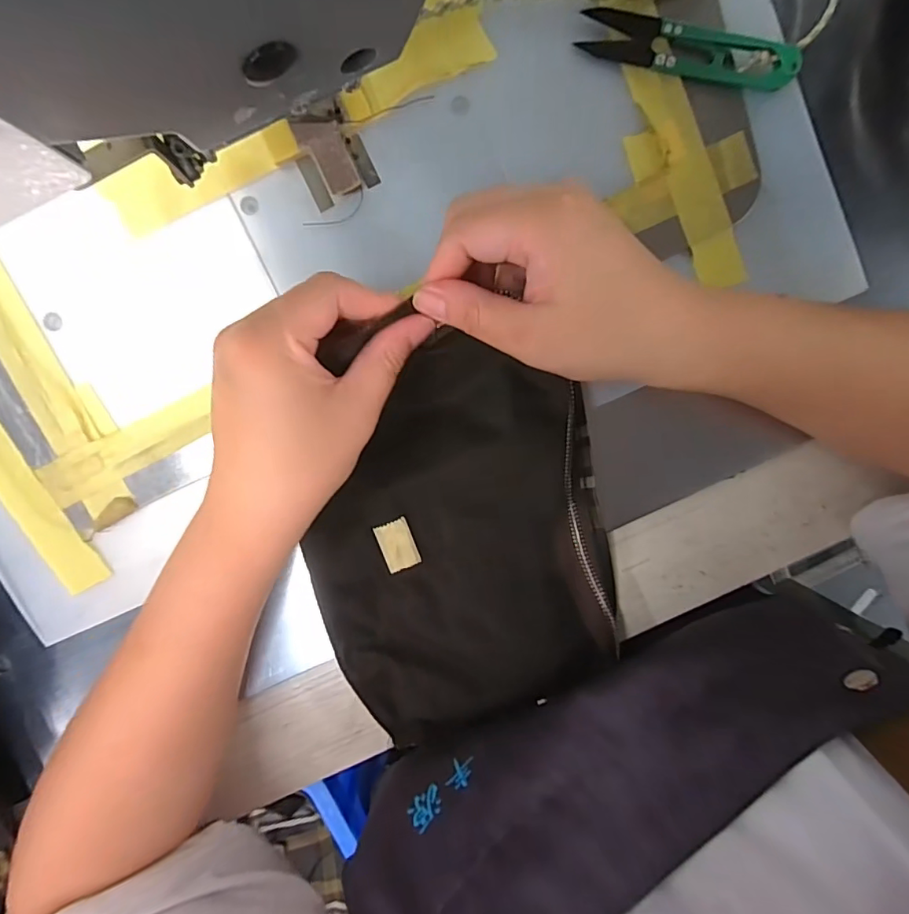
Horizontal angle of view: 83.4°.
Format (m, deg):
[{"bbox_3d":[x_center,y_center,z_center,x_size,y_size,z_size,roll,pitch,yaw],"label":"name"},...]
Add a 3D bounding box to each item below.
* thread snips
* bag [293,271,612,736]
[{"bbox_3d":[0.115,-0.200,0.249,0.103,0.011,0.022,9,97,-4],"label":"thread snips"},{"bbox_3d":[0.003,0.047,0.259,0.156,0.045,0.219,-14,99,0],"label":"bag"}]

